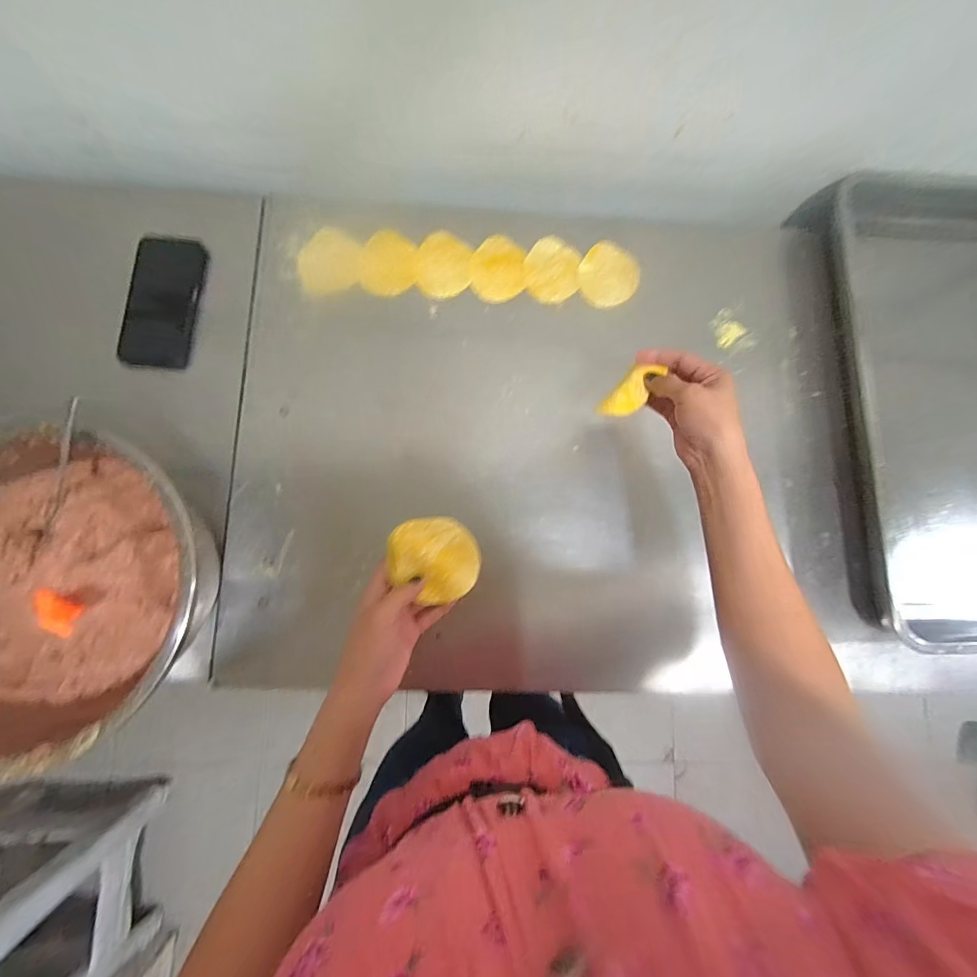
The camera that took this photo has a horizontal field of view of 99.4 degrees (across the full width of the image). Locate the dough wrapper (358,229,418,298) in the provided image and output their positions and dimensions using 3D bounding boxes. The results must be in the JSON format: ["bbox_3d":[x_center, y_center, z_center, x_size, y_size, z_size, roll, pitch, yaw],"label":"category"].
[{"bbox_3d":[-0.128,-0.289,0.531,0.069,0.004,0.086,3,86,-4],"label":"dough wrapper"}]

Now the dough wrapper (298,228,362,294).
[{"bbox_3d":[-0.203,-0.291,0.528,0.077,0.004,0.086,-10,82,-4],"label":"dough wrapper"}]

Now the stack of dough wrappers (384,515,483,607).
[{"bbox_3d":[-0.049,0.068,0.397,0.089,0.009,0.078,-1,82,-28],"label":"stack of dough wrappers"}]

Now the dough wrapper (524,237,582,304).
[{"bbox_3d":[0.084,-0.287,0.546,0.070,0.007,0.088,5,81,-2],"label":"dough wrapper"}]

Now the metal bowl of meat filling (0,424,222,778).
[{"bbox_3d":[-0.402,0.088,0.409,0.280,0.120,0.257,0,81,-3],"label":"metal bowl of meat filling"}]

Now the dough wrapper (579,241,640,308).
[{"bbox_3d":[0.158,-0.280,0.549,0.077,0.012,0.083,0,81,-3],"label":"dough wrapper"}]

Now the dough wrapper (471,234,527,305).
[{"bbox_3d":[0.013,-0.288,0.542,0.071,0.007,0.089,1,81,-3],"label":"dough wrapper"}]

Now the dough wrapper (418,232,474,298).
[{"bbox_3d":[-0.057,-0.290,0.537,0.067,0.006,0.089,5,81,-2],"label":"dough wrapper"}]

